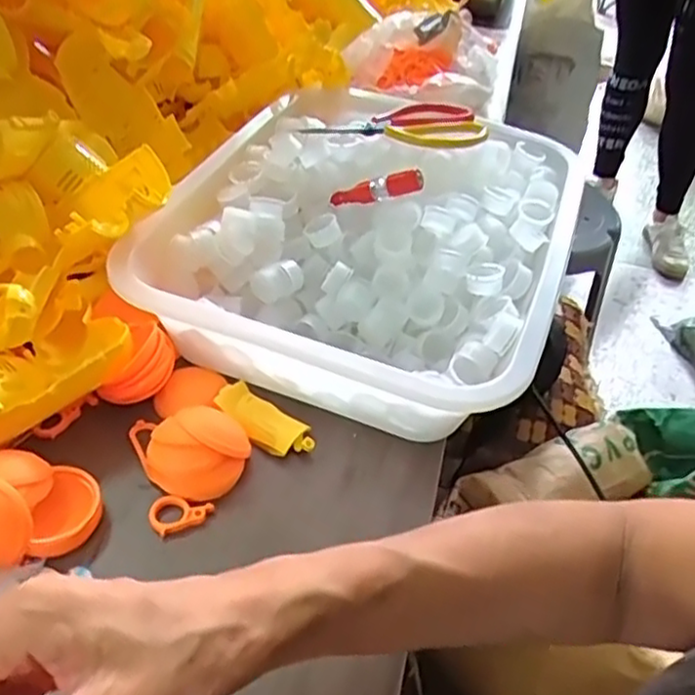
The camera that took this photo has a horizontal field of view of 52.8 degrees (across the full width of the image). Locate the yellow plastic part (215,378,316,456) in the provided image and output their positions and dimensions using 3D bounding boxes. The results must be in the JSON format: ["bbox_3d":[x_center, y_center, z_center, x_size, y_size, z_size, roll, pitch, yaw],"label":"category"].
[{"bbox_3d":[-0.057,0.051,0.494,0.076,0.016,0.035,27,46,19],"label":"yellow plastic part"}]

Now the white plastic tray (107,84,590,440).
[{"bbox_3d":[0.022,-0.094,0.586,0.299,0.092,0.367,16,43,9],"label":"white plastic tray"}]

